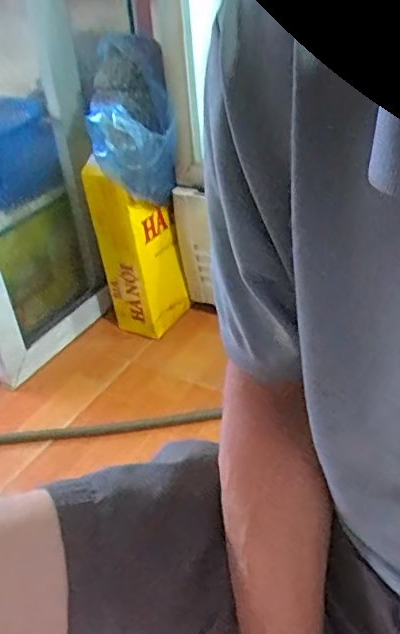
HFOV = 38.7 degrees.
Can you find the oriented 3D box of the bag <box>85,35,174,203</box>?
[{"bbox_3d":[-0.127,-0.362,1.096,0.137,0.278,0.221,1,36,8],"label":"bag"}]

